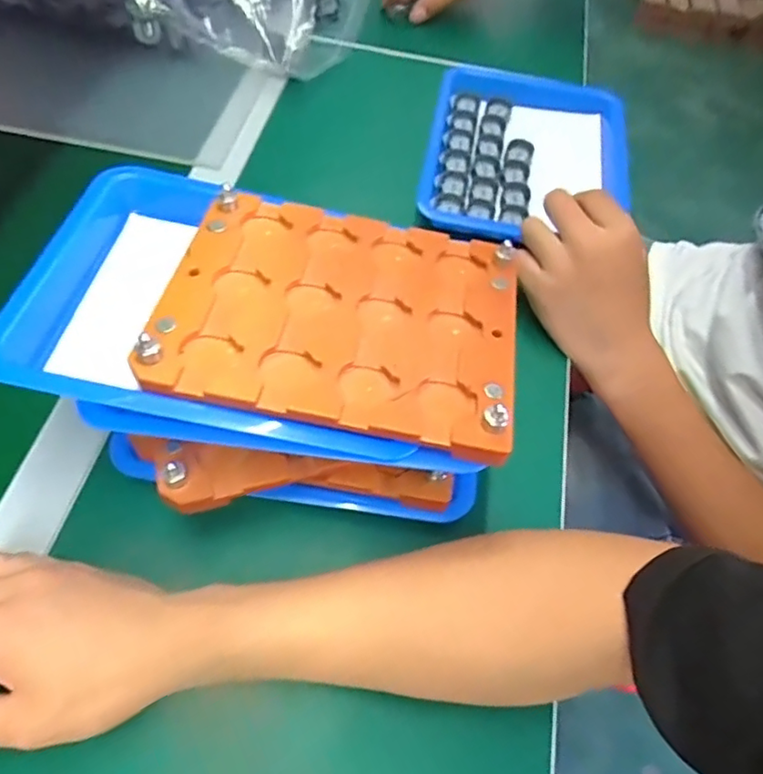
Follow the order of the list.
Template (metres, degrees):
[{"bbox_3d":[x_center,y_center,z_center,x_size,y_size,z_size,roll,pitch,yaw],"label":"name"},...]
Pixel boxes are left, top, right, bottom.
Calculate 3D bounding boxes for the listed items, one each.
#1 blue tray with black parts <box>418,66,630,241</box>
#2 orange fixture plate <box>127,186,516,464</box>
[{"bbox_3d":[0.131,-0.208,0.514,0.172,0.027,0.197,10,55,5],"label":"blue tray with black parts"},{"bbox_3d":[-0.020,-0.046,0.317,0.184,0.023,0.151,10,59,2],"label":"orange fixture plate"}]

